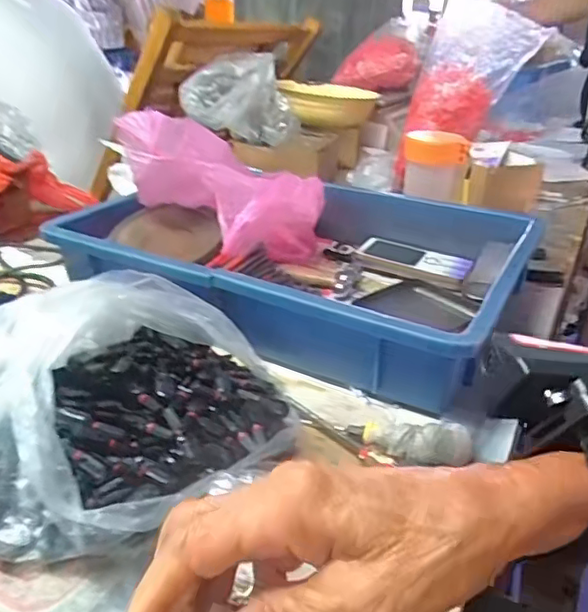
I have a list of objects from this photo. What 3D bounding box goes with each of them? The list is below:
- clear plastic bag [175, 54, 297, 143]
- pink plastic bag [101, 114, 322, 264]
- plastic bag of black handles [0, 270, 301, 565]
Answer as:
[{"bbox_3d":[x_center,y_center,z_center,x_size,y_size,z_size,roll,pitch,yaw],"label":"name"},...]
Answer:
[{"bbox_3d":[-0.086,-0.315,0.934,0.177,0.131,0.127,-1,28,-4],"label":"clear plastic bag"},{"bbox_3d":[-0.057,-0.114,0.608,0.179,0.144,0.162,-21,35,-35],"label":"pink plastic bag"},{"bbox_3d":[-0.119,0.060,0.388,0.233,0.092,0.190,1,28,0],"label":"plastic bag of black handles"}]

